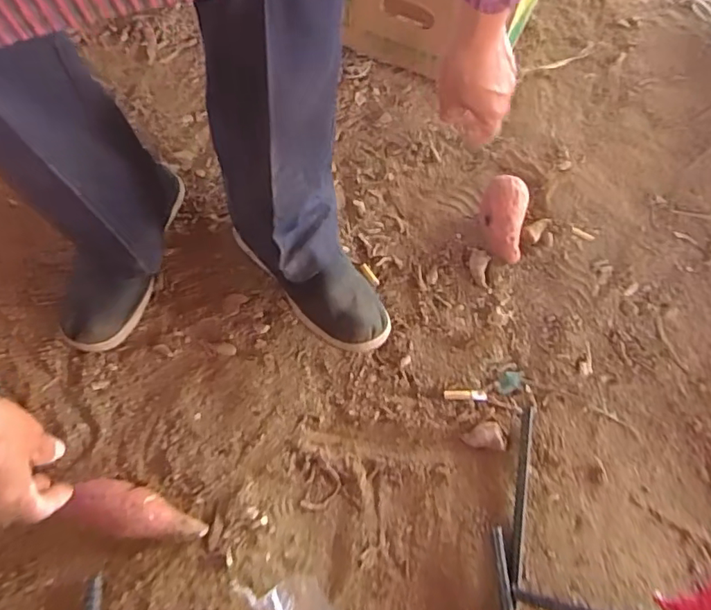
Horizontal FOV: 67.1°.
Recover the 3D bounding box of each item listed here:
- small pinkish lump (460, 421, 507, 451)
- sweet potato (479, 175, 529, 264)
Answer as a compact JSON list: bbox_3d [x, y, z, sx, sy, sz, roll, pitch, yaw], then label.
[{"bbox_3d":[0.149,0.149,0.618,0.049,0.005,0.031,8,65,2],"label":"small pinkish lump"},{"bbox_3d":[0.199,-0.119,0.718,0.059,0.050,0.115,12,66,2],"label":"sweet potato"}]

